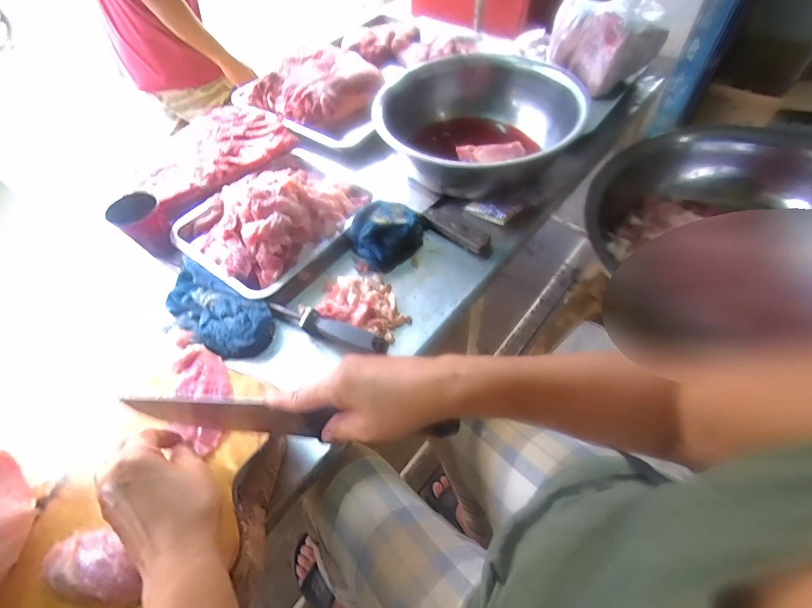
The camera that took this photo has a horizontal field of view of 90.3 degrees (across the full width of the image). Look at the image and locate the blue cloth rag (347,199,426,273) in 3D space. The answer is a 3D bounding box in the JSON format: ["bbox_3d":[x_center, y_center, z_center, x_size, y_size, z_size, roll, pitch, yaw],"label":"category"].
[{"bbox_3d":[-0.032,-0.127,0.681,0.105,0.060,0.130,30,60,22],"label":"blue cloth rag"}]

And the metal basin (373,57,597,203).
[{"bbox_3d":[0.127,-0.330,0.772,0.319,0.132,0.365,27,59,20],"label":"metal basin"}]

